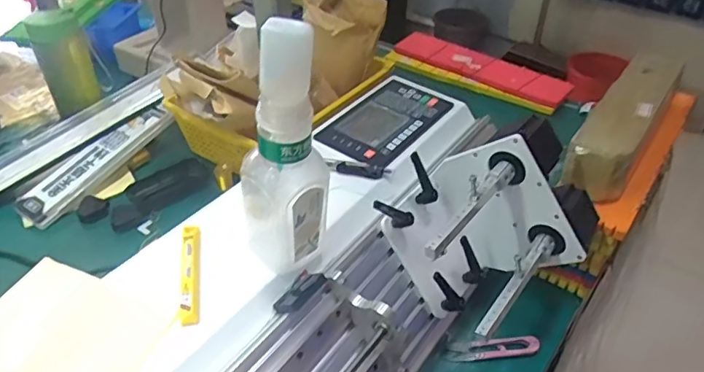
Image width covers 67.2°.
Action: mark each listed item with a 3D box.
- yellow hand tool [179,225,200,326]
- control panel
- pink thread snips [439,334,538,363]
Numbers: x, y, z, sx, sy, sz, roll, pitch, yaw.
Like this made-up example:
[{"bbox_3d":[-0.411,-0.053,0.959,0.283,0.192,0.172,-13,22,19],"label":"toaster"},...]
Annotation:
[{"bbox_3d":[-0.137,0.072,0.449,0.015,0.011,0.101,-6,40,-9],"label":"yellow hand tool"},{"bbox_3d":[0.041,-0.080,0.642,0.100,0.016,0.173,27,46,28],"label":"control panel"},{"bbox_3d":[0.146,0.170,0.554,0.099,0.012,0.020,-3,39,-5],"label":"pink thread snips"}]

